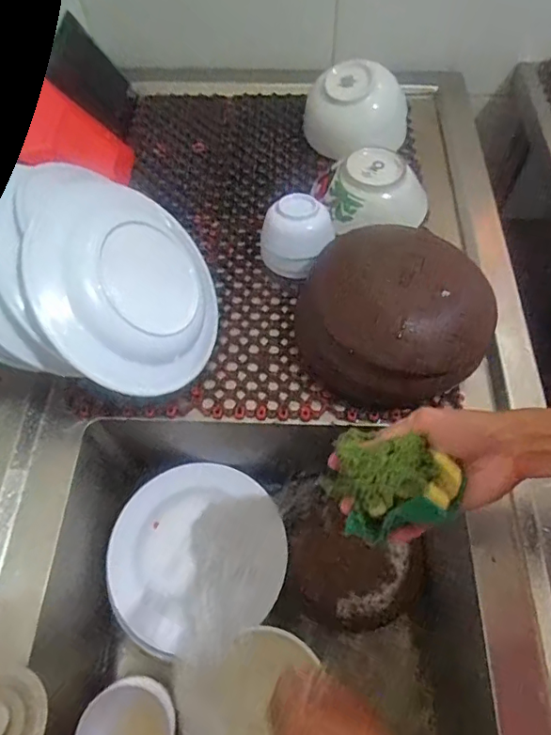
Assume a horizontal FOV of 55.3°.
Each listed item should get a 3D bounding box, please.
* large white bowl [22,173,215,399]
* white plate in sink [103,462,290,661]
[{"bbox_3d":[-0.143,-0.087,0.533,0.210,0.040,0.211,15,64,-35],"label":"large white bowl"},{"bbox_3d":[-0.099,0.242,0.681,0.225,0.018,0.215,4,73,-14],"label":"white plate in sink"}]

